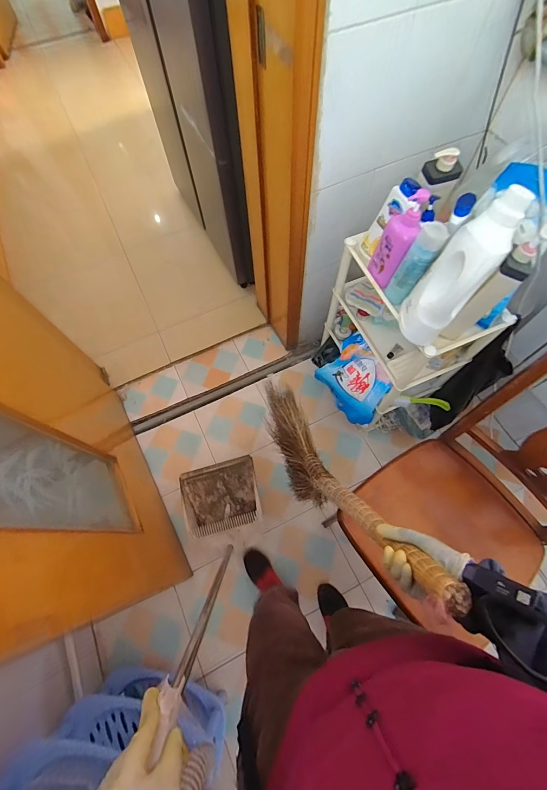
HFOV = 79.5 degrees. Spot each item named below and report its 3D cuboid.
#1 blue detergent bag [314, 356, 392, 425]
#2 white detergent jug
[{"bbox_3d":[0.298,-0.041,1.209,0.136,0.195,0.280,-27,69,-11],"label":"blue detergent bag"},{"bbox_3d":[0.376,-0.255,0.683,0.098,0.323,0.123,-29,67,-40],"label":"white detergent jug"}]

